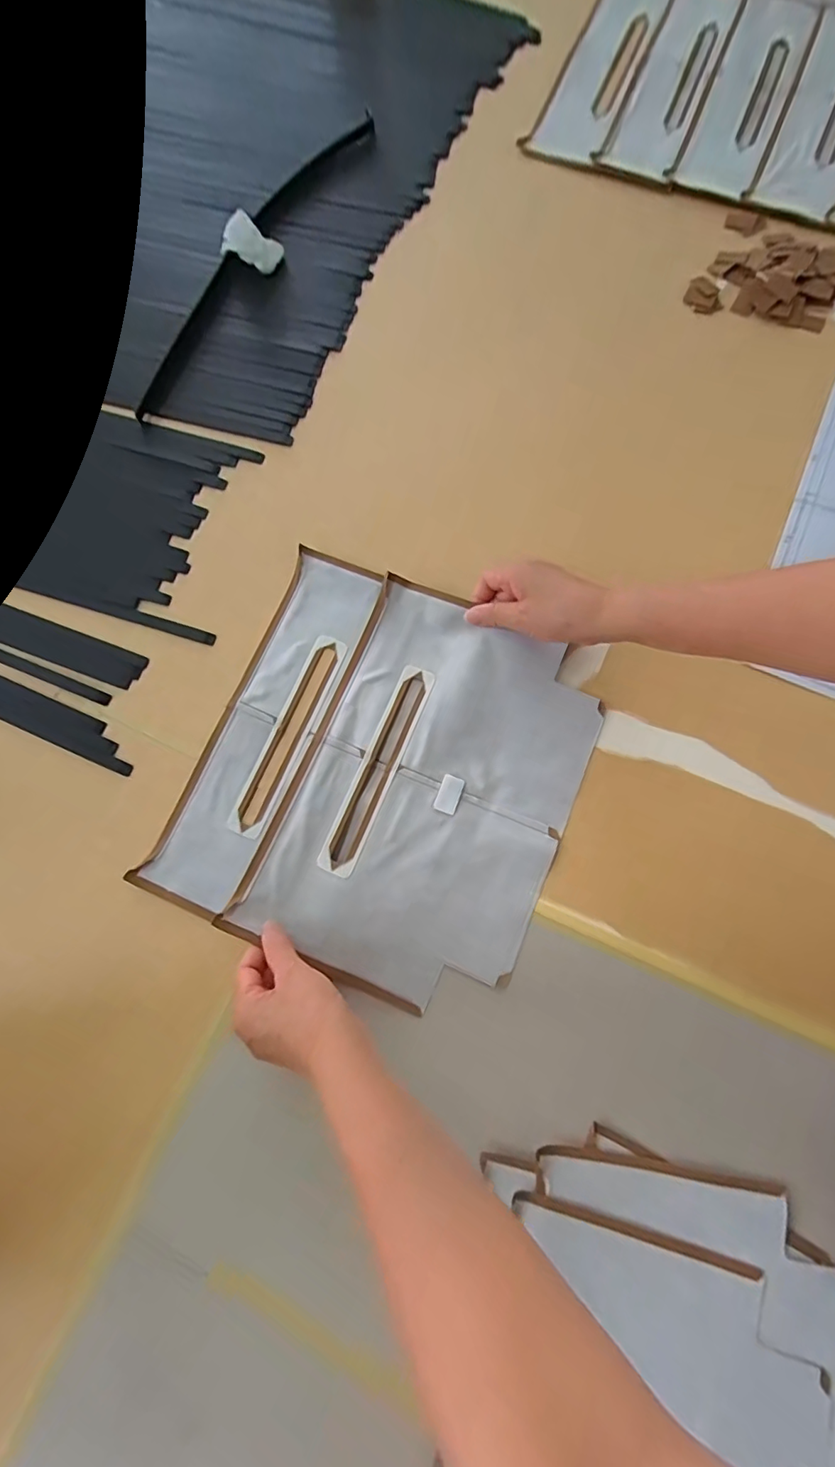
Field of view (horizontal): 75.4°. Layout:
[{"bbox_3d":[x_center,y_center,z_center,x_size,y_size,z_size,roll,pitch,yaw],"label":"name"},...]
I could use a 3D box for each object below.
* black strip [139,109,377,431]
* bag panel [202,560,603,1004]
[{"bbox_3d":[-0.199,-0.547,0.613,0.065,0.020,0.466,31,79,7],"label":"black strip"},{"bbox_3d":[0.013,0.050,0.476,0.232,0.019,0.337,22,79,5],"label":"bag panel"}]

